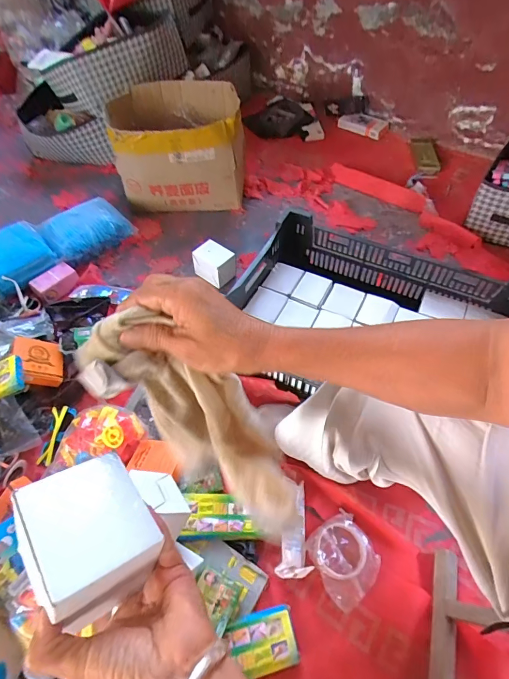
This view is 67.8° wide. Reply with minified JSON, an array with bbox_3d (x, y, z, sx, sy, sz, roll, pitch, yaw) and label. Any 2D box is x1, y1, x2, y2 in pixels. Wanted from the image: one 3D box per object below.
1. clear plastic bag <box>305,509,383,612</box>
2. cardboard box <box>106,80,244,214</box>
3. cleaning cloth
[{"bbox_3d":[0.157,0.373,0.650,0.104,0.024,0.121,-26,58,-16],"label":"clear plastic bag"},{"bbox_3d":[-0.233,-0.593,1.183,0.379,0.263,0.321,-7,55,-4],"label":"cardboard box"},{"bbox_3d":[-0.053,0.072,0.358,0.081,0.253,0.086,-5,48,35],"label":"cleaning cloth"}]

